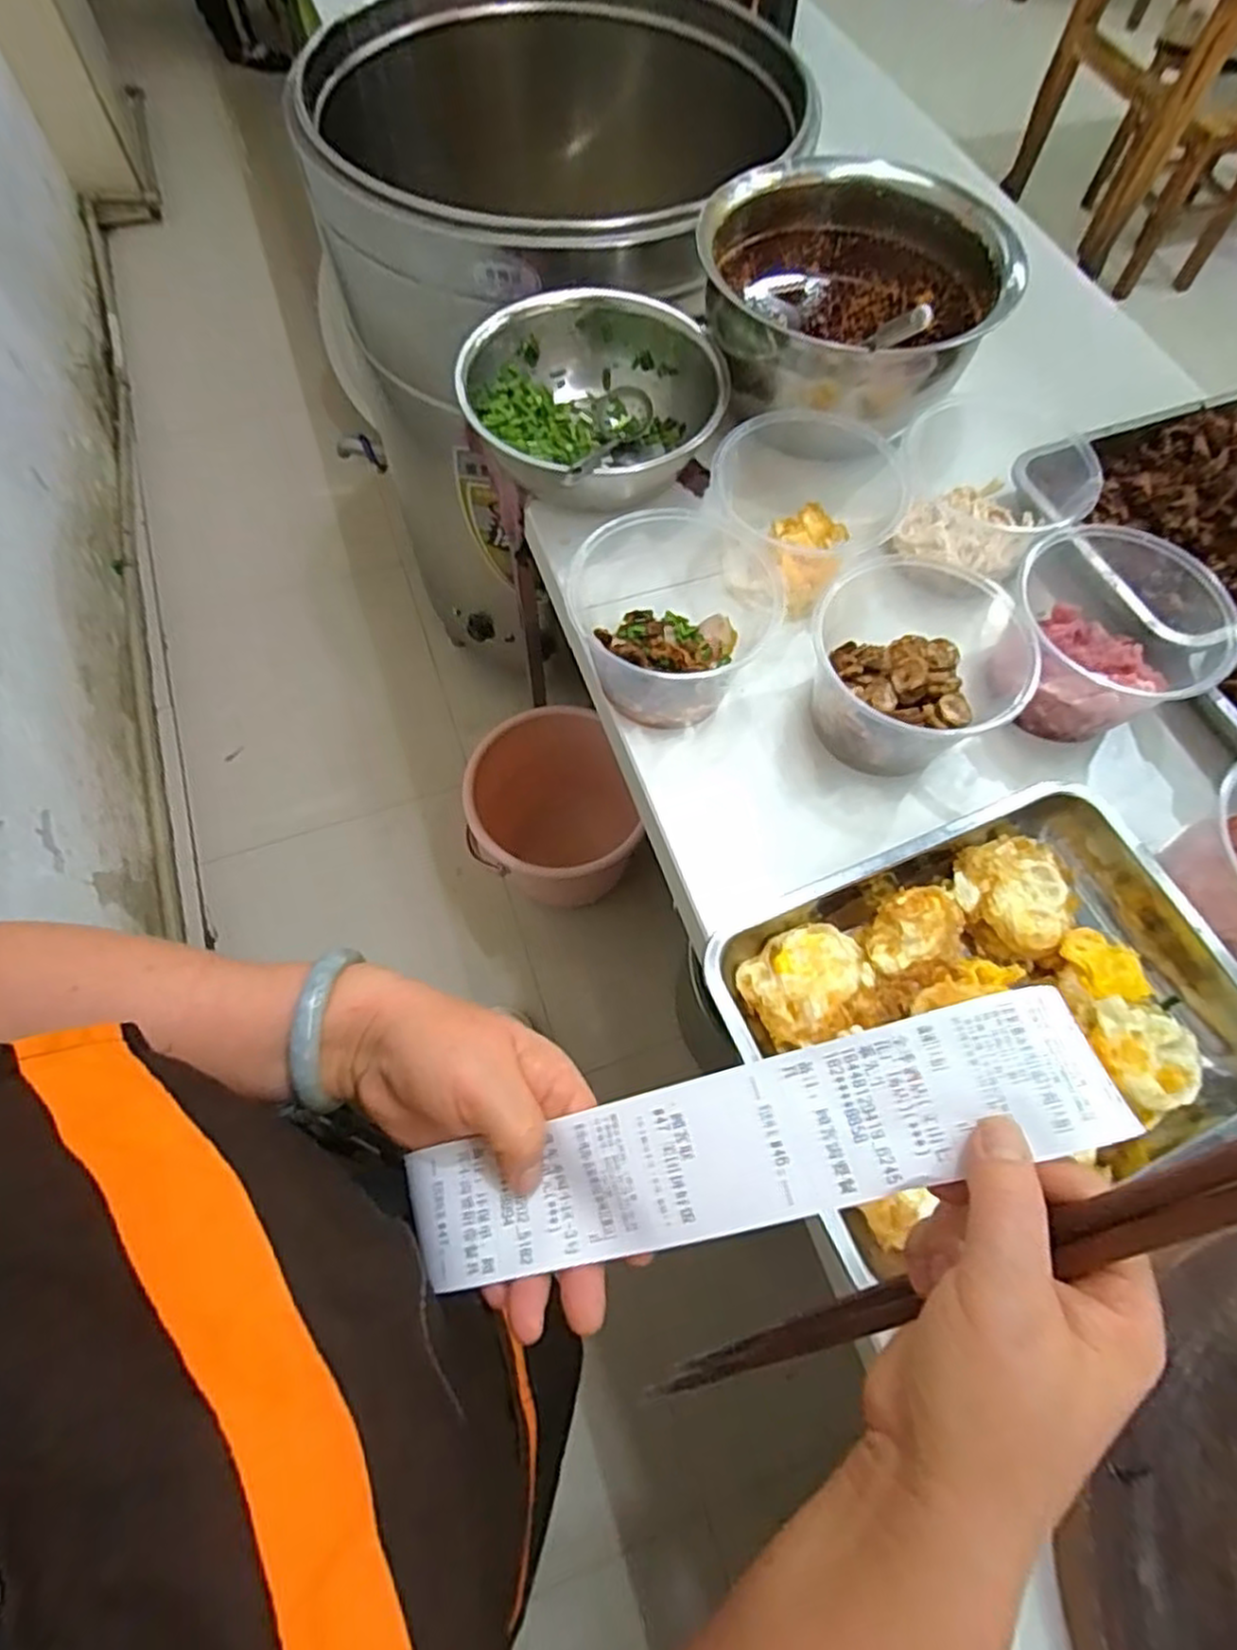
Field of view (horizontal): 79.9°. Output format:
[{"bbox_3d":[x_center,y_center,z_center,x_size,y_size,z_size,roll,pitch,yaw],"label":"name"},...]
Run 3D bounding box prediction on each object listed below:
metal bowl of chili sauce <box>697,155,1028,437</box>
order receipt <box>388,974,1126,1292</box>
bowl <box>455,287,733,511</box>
[{"bbox_3d":[0.228,-0.538,0.741,0.282,0.109,0.275,1,66,-1],"label":"metal bowl of chili sauce"},{"bbox_3d":[0.044,0.126,0.287,0.269,0.018,0.055,-21,66,12],"label":"order receipt"},{"bbox_3d":[-0.023,-0.415,0.746,0.246,0.104,0.257,1,66,-1],"label":"bowl"}]

